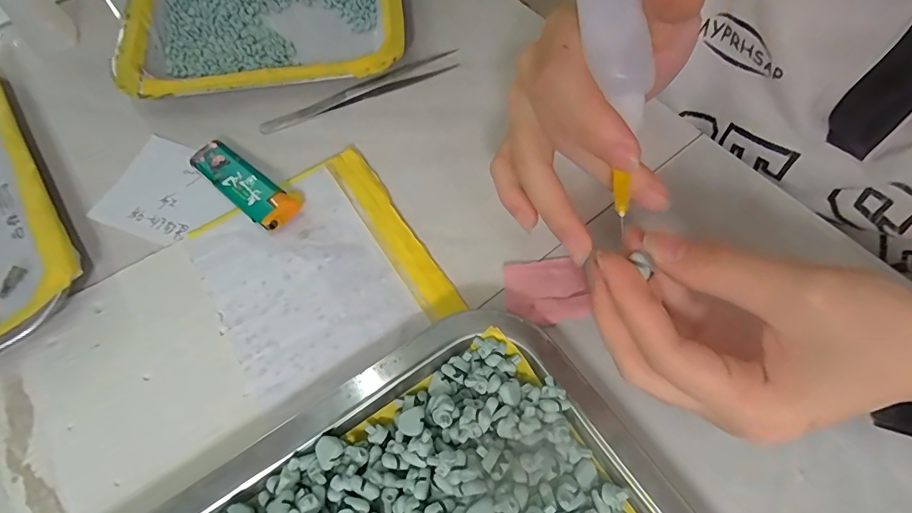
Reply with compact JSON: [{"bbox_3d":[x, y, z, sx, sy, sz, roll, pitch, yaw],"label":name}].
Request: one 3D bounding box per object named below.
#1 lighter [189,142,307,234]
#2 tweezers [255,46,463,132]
[{"bbox_3d":[-0.122,-0.044,0.270,0.077,0.015,0.028,37,69,18],"label":"lighter"},{"bbox_3d":[-0.063,-0.109,0.310,0.134,0.010,0.014,-20,65,-9],"label":"tweezers"}]

